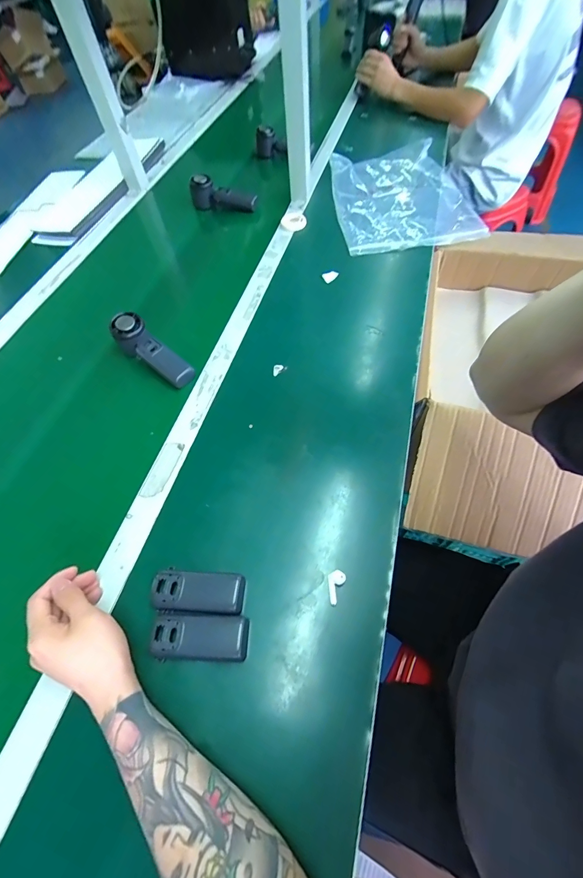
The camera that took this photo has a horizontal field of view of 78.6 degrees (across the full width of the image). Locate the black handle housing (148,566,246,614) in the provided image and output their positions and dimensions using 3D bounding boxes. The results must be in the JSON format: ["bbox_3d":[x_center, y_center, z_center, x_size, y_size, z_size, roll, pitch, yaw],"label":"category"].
[{"bbox_3d":[-0.109,0.173,0.405,0.109,0.018,0.044,0,60,3],"label":"black handle housing"}]

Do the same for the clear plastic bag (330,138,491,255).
[{"bbox_3d":[0.243,-0.574,0.827,0.295,0.035,0.392,-9,60,-2],"label":"clear plastic bag"}]

